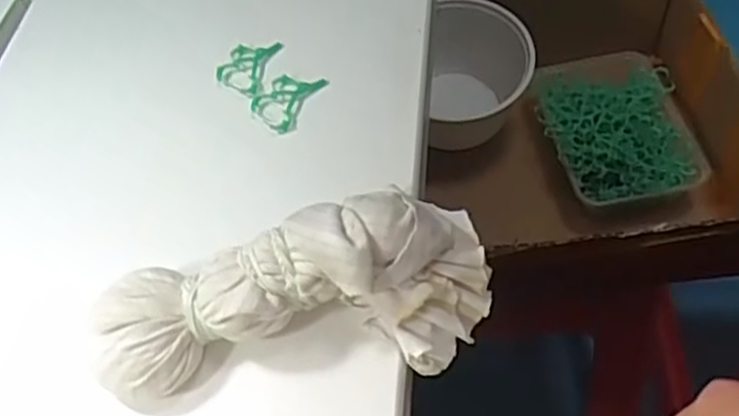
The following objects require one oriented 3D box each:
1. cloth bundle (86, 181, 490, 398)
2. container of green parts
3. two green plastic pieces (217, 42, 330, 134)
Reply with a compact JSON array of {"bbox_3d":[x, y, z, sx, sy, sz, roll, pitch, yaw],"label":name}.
[{"bbox_3d":[-0.030,0.035,0.279,0.155,0.051,0.057,-13,54,-3],"label":"cloth bundle"},{"bbox_3d":[0.217,-0.068,0.645,0.121,0.044,0.159,-7,53,2],"label":"container of green parts"},{"bbox_3d":[-0.052,-0.068,0.386,0.040,0.008,0.068,-36,60,-19],"label":"two green plastic pieces"}]

